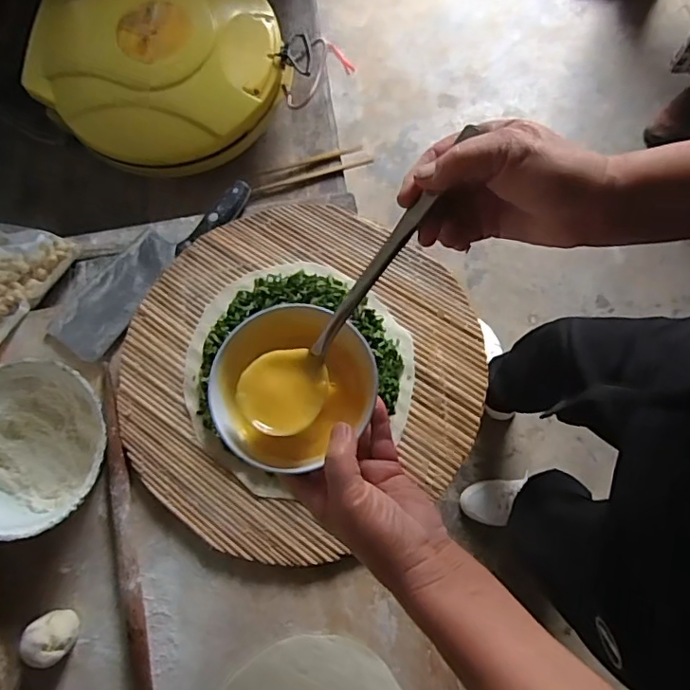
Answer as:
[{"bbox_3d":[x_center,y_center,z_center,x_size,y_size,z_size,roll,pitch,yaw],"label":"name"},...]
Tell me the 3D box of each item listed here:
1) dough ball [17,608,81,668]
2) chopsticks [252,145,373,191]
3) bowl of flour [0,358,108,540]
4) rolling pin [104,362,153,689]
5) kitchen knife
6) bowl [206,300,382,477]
[{"bbox_3d":[-0.295,0.293,0.540,0.044,0.038,0.047,-1,77,2],"label":"dough ball"},{"bbox_3d":[-0.049,-0.260,0.796,0.176,0.019,0.032,-12,78,-1],"label":"chopsticks"},{"bbox_3d":[-0.330,0.106,0.568,0.168,0.048,0.170,0,78,1],"label":"bowl of flour"},{"bbox_3d":[-0.232,0.206,0.562,0.025,0.022,0.381,-11,78,-1],"label":"rolling pin"},{"bbox_3d":[-0.239,-0.109,0.659,0.092,0.033,0.281,37,81,8],"label":"kitchen knife"},{"bbox_3d":[-0.042,0.033,0.414,0.125,0.054,0.117,0,78,1],"label":"bowl"}]

